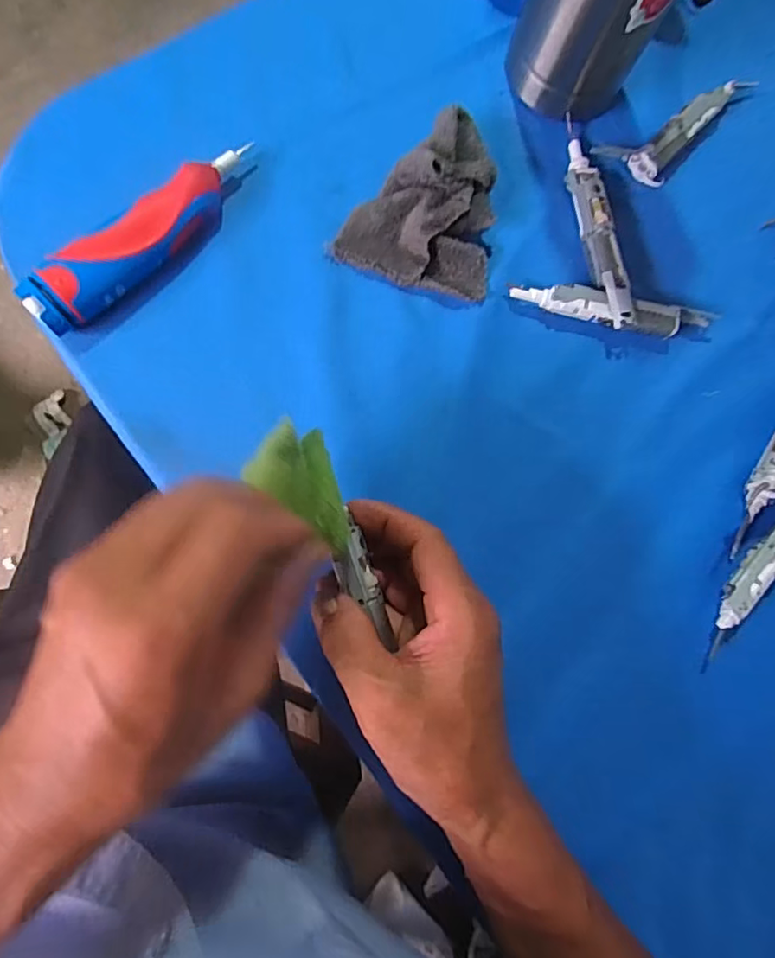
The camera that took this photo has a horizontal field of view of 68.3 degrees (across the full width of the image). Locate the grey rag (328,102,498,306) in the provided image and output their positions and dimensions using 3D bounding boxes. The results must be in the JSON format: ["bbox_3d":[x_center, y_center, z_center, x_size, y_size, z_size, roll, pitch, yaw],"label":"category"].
[{"bbox_3d":[0.022,-0.169,0.346,0.090,0.031,0.099,11,81,-6],"label":"grey rag"}]

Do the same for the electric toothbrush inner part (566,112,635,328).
[{"bbox_3d":[0.133,-0.165,0.364,0.019,0.011,0.147,-9,83,-9],"label":"electric toothbrush inner part"}]

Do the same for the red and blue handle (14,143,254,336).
[{"bbox_3d":[-0.135,-0.137,0.322,0.029,0.033,0.145,45,79,0],"label":"red and blue handle"}]

